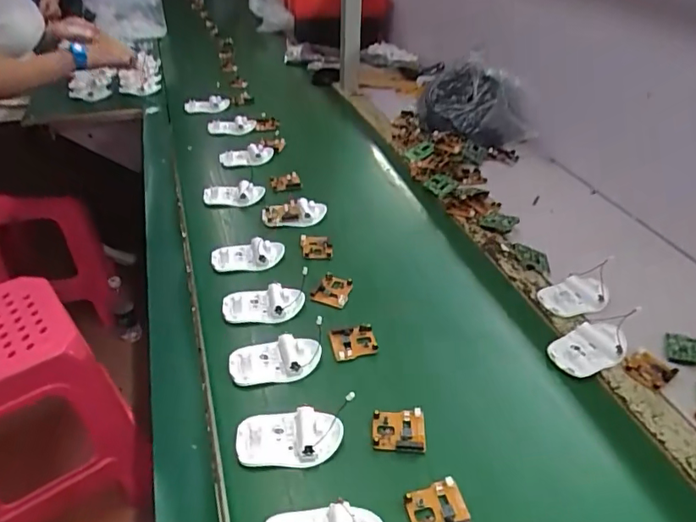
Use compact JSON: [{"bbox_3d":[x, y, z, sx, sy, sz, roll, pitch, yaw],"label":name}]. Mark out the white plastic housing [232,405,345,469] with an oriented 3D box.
[{"bbox_3d":[-0.055,0.164,0.491,0.095,0.017,0.053,1,36,-1],"label":"white plastic housing"}]

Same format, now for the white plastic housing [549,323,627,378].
[{"bbox_3d":[0.268,0.097,0.587,0.089,0.019,0.057,-21,42,-28],"label":"white plastic housing"}]

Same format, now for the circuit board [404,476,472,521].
[{"bbox_3d":[0.076,0.210,0.444,0.051,0.012,0.045,-6,37,-11],"label":"circuit board"}]

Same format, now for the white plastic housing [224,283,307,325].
[{"bbox_3d":[-0.104,0.051,0.641,0.098,0.018,0.056,-3,37,-6],"label":"white plastic housing"}]

